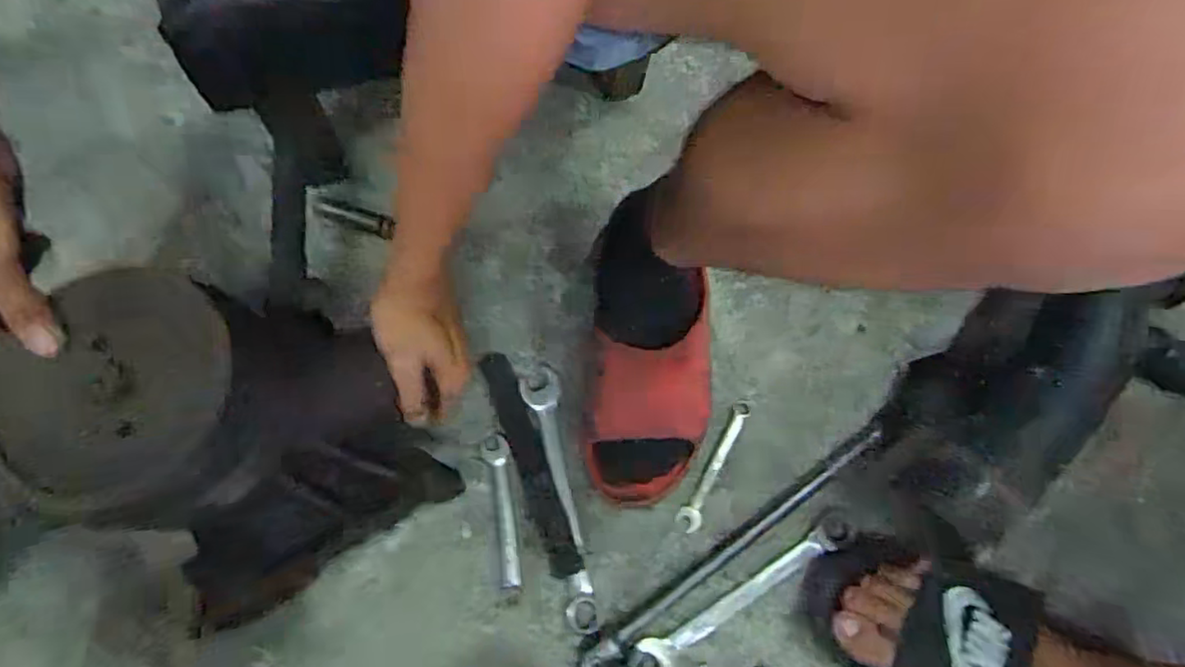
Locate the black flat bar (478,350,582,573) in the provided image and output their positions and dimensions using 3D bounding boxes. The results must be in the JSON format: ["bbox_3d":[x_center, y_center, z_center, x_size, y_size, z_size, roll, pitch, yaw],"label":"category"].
[{"bbox_3d":[-0.057,0.114,0.576,0.032,0.004,0.204,-20,77,-6],"label":"black flat bar"}]

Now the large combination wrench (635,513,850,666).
[{"bbox_3d":[0.134,0.222,0.549,0.205,0.012,0.035,-30,78,-8],"label":"large combination wrench"}]

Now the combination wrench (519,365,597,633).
[{"bbox_3d":[-0.031,0.142,0.567,0.034,0.006,0.226,-10,76,-3],"label":"combination wrench"}]

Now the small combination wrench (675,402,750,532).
[{"bbox_3d":[0.112,0.118,0.581,0.021,0.005,0.123,29,77,6],"label":"small combination wrench"}]

